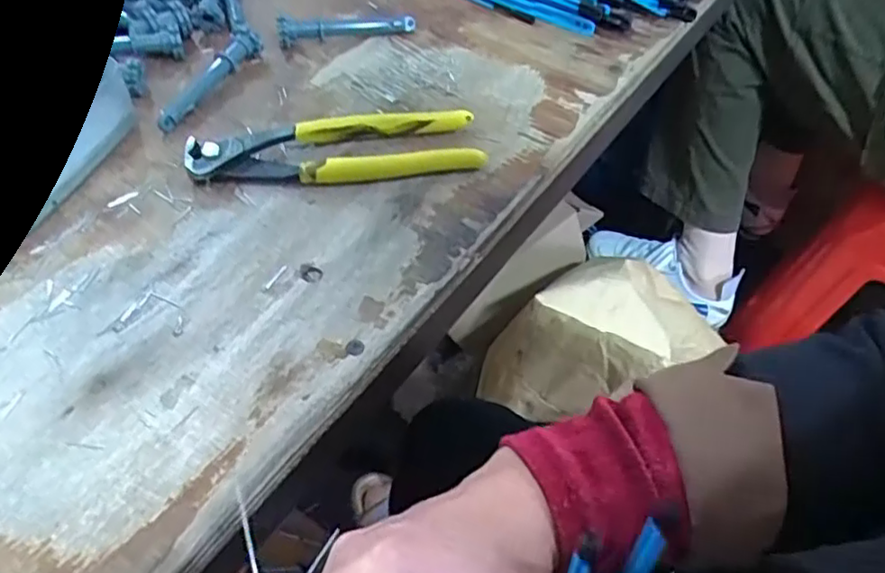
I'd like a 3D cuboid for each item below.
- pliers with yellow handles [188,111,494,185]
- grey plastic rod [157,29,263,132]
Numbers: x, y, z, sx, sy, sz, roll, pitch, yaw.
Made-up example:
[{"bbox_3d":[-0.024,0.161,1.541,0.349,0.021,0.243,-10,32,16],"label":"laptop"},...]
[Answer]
[{"bbox_3d":[-0.060,-0.080,0.381,0.164,0.015,0.046,-10,53,-9],"label":"pliers with yellow handles"},{"bbox_3d":[-0.145,-0.130,0.405,0.016,0.013,0.091,18,54,12],"label":"grey plastic rod"}]

